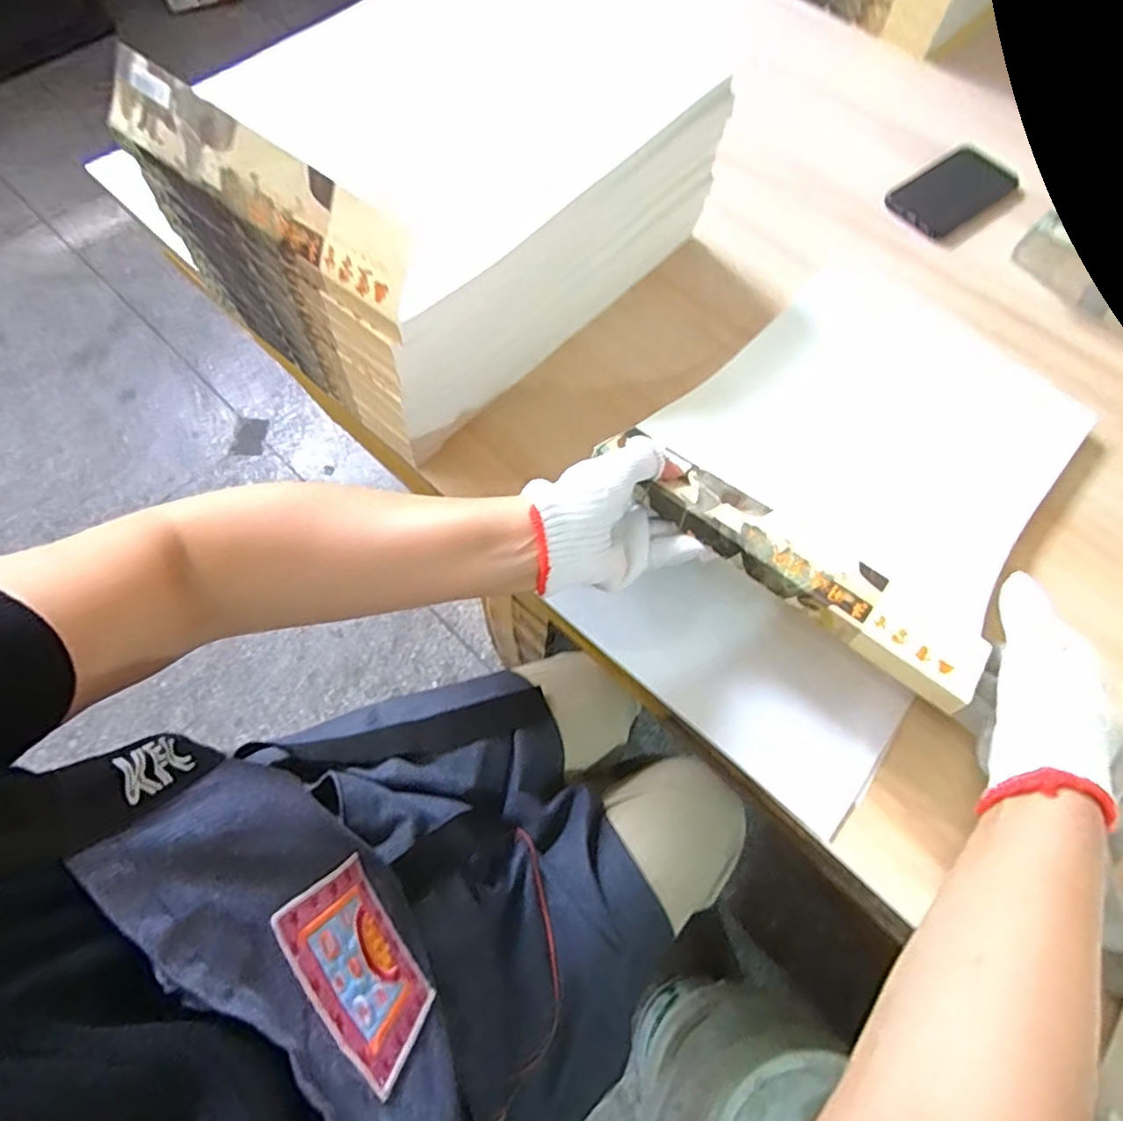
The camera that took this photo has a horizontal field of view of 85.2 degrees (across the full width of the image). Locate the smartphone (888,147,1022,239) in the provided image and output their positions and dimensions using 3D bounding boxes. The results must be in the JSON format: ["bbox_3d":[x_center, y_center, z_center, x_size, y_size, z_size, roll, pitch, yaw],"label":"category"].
[{"bbox_3d":[0.414,-0.392,0.649,0.154,0.007,0.075,-33,72,-16],"label":"smartphone"}]

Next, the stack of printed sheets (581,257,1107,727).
[{"bbox_3d":[0.248,-0.102,0.480,0.260,0.044,0.396,38,57,18],"label":"stack of printed sheets"}]

